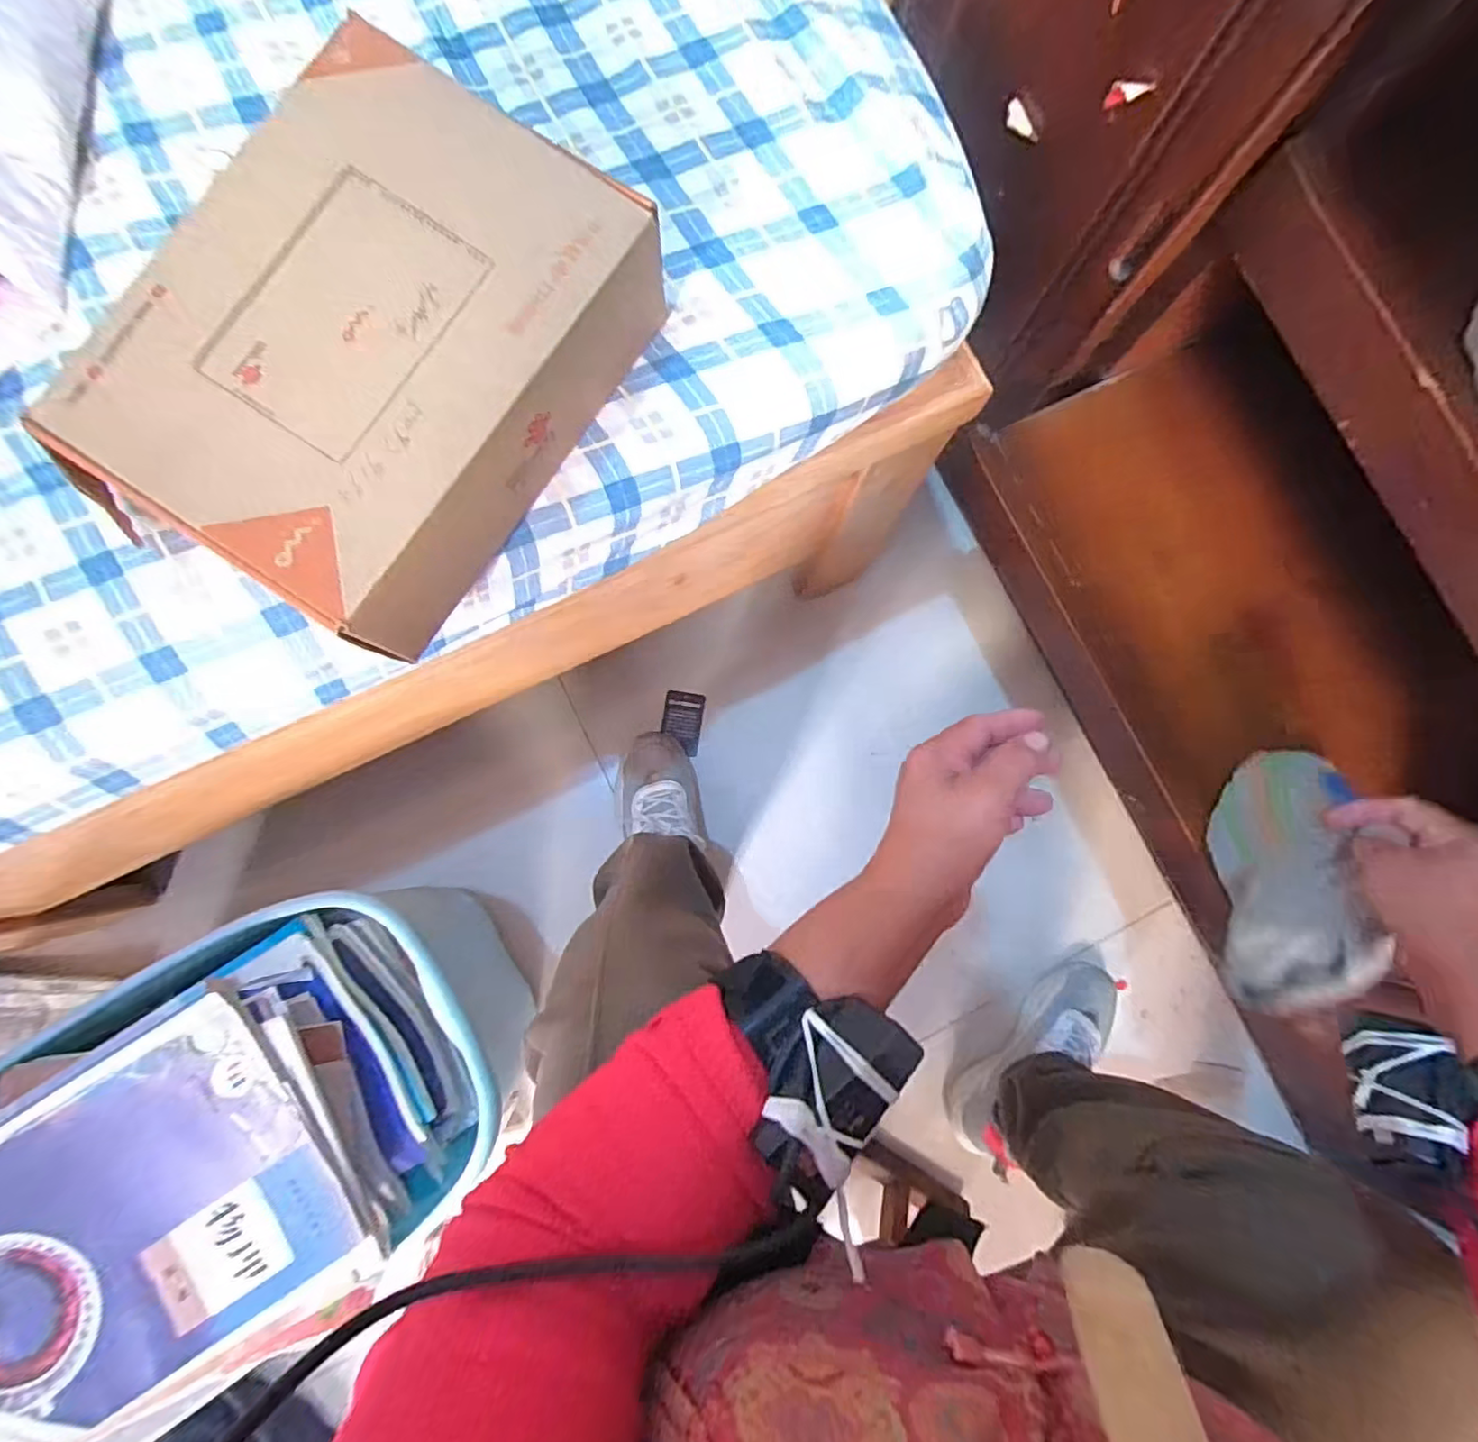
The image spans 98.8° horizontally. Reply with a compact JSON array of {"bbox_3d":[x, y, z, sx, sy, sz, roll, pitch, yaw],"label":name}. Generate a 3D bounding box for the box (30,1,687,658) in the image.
[{"bbox_3d":[-0.173,-0.175,0.313,0.168,0.076,0.242,35,83,2],"label":"box"}]

